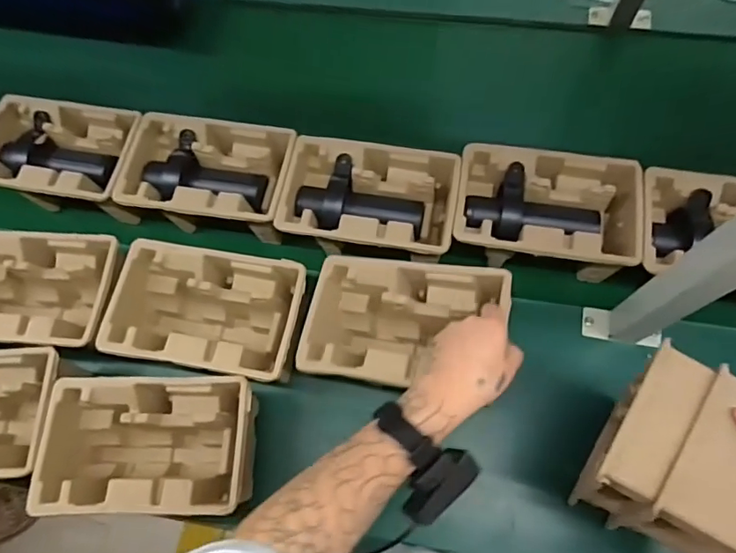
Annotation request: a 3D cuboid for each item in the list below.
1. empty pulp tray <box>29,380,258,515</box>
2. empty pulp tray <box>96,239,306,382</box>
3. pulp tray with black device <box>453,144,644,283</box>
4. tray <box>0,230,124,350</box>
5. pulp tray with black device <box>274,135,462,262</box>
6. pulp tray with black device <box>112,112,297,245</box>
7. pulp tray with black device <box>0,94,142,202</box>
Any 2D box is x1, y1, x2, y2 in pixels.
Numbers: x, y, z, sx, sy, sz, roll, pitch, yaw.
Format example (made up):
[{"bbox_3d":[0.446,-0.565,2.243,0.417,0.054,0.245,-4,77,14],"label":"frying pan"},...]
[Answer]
[{"bbox_3d":[-0.249,0.205,0.620,0.229,0.119,0.142,-1,70,2],"label":"empty pulp tray"},{"bbox_3d":[-0.204,0.054,0.675,0.240,0.118,0.150,9,70,6],"label":"empty pulp tray"},{"bbox_3d":[0.232,-0.084,0.686,0.225,0.084,0.150,8,70,5],"label":"pulp tray with black device"},{"bbox_3d":[-0.445,0.029,0.702,0.241,0.119,0.148,4,70,4],"label":"tray"},{"bbox_3d":[0.002,-0.099,0.712,0.230,0.079,0.149,8,70,6],"label":"pulp tray with black device"},{"bbox_3d":[-0.228,-0.142,0.740,0.242,0.080,0.150,6,70,5],"label":"pulp tray with black device"},{"bbox_3d":[-0.454,-0.181,0.752,0.234,0.054,0.144,8,70,6],"label":"pulp tray with black device"}]

